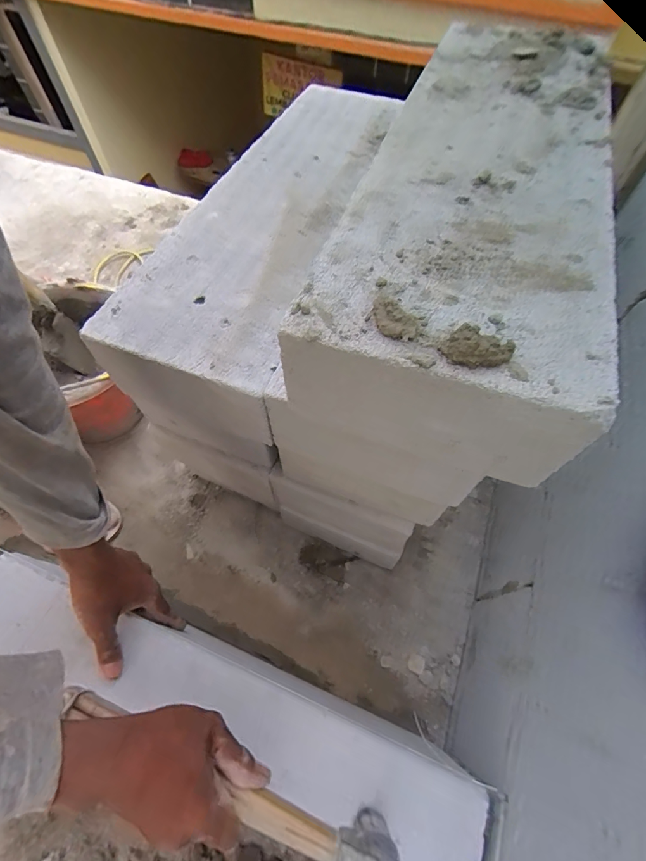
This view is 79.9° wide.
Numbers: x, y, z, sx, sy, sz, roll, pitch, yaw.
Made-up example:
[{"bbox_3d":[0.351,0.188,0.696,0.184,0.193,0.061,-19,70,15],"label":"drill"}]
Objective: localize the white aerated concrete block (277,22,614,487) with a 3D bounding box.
[{"bbox_3d":[0.141,-0.207,0.367,0.198,0.102,0.489,18,63,9],"label":"white aerated concrete block"}]

